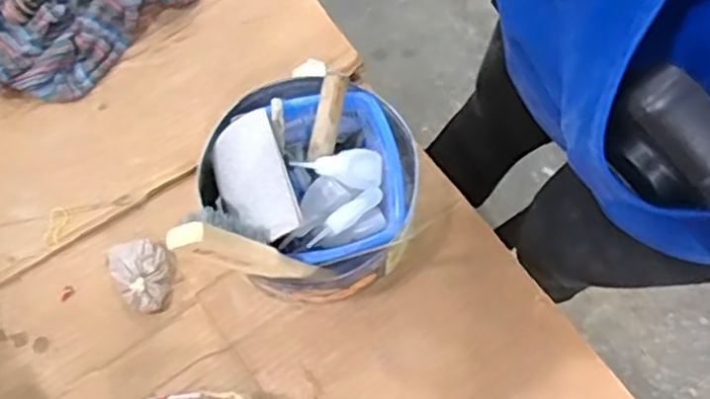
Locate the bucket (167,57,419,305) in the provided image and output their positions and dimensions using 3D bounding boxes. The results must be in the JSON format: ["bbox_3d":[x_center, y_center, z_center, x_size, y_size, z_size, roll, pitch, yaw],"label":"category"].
[{"bbox_3d":[-0.043,-0.018,0.588,0.171,0.178,0.179,0,71,0],"label":"bucket"}]

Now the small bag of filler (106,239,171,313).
[{"bbox_3d":[-0.195,0.065,0.638,0.050,0.032,0.074,-36,73,-11],"label":"small bag of filler"}]

